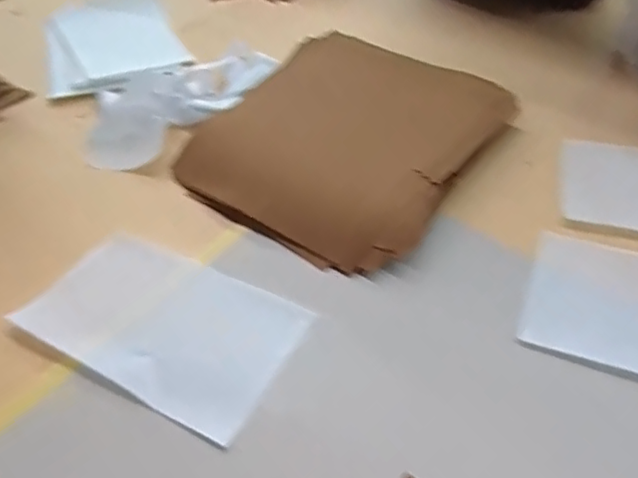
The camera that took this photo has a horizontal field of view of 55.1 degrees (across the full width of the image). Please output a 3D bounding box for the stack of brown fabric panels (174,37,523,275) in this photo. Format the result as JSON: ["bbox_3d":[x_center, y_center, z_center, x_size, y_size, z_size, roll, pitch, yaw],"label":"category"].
[{"bbox_3d":[0.028,-0.102,0.528,0.216,0.056,0.257,28,55,25],"label":"stack of brown fabric panels"}]

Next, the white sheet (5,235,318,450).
[{"bbox_3d":[-0.106,0.057,0.421,0.176,0.009,0.107,23,51,18],"label":"white sheet"}]

